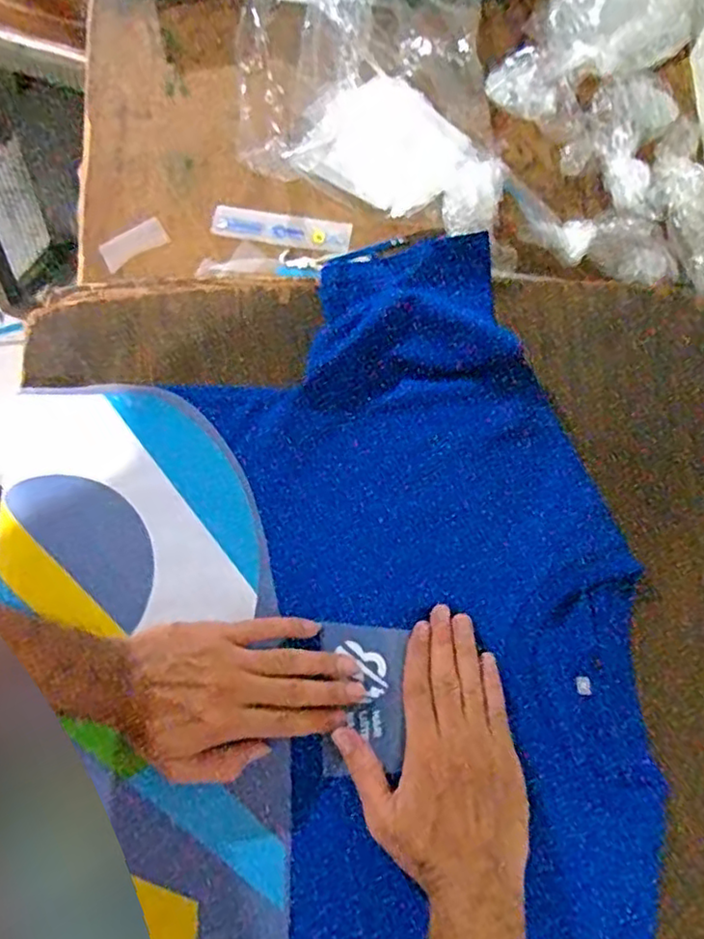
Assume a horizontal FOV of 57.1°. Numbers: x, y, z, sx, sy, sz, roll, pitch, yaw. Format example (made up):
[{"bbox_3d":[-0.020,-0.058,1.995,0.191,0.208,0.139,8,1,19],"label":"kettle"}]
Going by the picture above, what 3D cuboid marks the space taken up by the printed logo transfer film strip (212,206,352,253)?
[{"bbox_3d":[-0.066,-0.227,0.611,0.128,0.004,0.030,9,84,0],"label":"printed logo transfer film strip"}]

